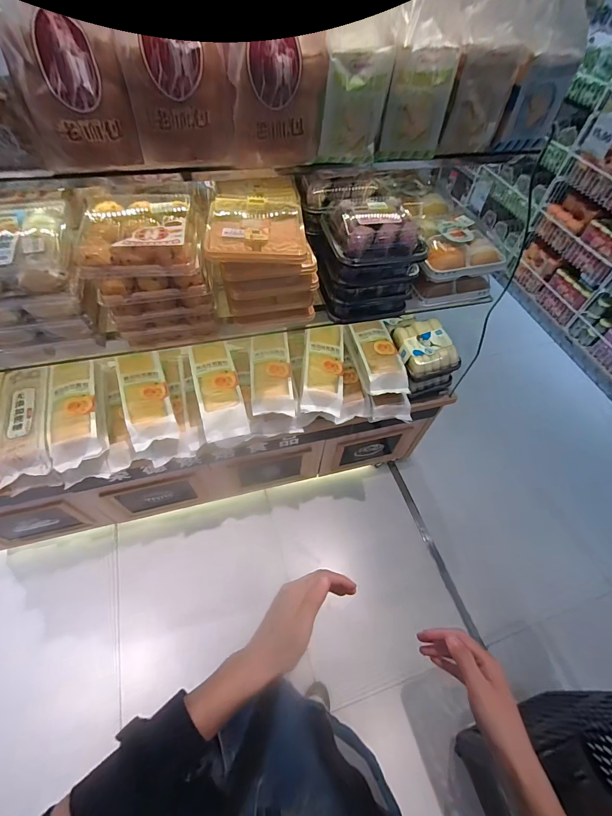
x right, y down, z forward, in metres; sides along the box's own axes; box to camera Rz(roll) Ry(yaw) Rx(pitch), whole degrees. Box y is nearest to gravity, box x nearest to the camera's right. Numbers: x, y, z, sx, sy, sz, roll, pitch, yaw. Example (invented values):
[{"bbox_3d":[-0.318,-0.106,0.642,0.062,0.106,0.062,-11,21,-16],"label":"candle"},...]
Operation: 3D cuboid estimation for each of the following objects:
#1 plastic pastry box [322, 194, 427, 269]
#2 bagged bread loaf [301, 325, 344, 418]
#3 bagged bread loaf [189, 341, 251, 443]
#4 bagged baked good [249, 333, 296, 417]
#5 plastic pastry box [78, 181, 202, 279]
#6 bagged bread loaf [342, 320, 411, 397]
[{"bbox_3d":[0.139,-0.374,0.742,0.188,0.068,0.167,-10,56,-10],"label":"plastic pastry box"},{"bbox_3d":[0.050,-0.124,1.053,0.121,0.061,0.309,4,55,-1],"label":"bagged bread loaf"},{"bbox_3d":[-0.244,-0.054,0.976,0.112,0.072,0.282,-13,57,-13],"label":"bagged bread loaf"},{"bbox_3d":[-0.099,-0.091,1.006,0.118,0.063,0.243,-3,55,-6],"label":"bagged baked good"},{"bbox_3d":[-0.298,-0.318,0.634,0.197,0.066,0.186,-6,55,-8],"label":"plastic pastry box"},{"bbox_3d":[0.221,-0.158,1.090,0.127,0.068,0.276,-9,56,-10],"label":"bagged bread loaf"}]

